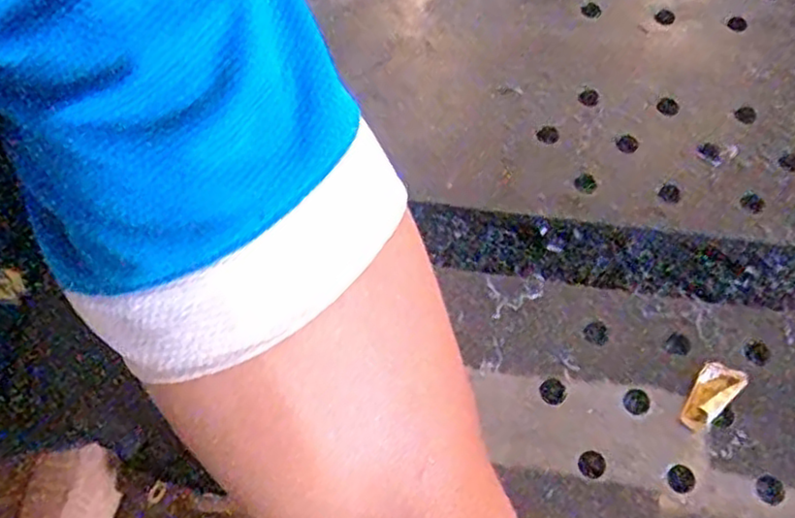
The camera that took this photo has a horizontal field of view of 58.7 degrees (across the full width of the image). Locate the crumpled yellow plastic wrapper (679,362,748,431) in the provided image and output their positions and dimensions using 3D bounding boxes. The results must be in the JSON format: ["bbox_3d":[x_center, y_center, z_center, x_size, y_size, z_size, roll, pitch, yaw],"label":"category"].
[{"bbox_3d":[0.299,0.129,0.675,0.037,0.019,0.077,41,71,19],"label":"crumpled yellow plastic wrapper"}]

